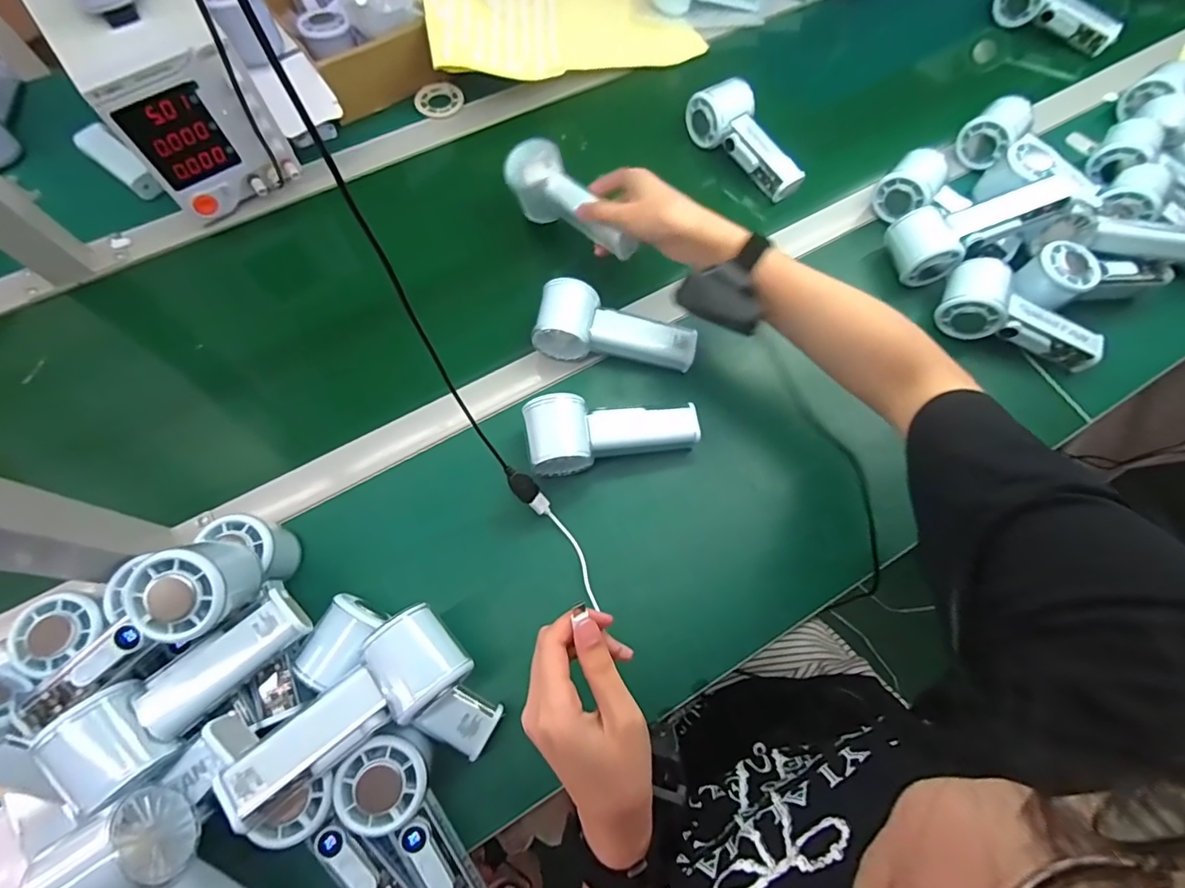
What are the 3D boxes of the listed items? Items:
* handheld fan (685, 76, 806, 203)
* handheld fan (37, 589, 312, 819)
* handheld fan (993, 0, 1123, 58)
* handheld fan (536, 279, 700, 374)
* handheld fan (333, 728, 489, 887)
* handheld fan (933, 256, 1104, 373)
[{"bbox_3d":[0.176,-0.343,0.606,0.050,0.053,0.153,-39,86,-15],"label":"handheld fan"},{"bbox_3d":[-0.263,0.160,0.348,0.148,0.057,0.060,-42,75,-16],"label":"handheld fan"},{"bbox_3d":[0.610,-0.566,0.695,0.152,0.065,0.039,32,71,11],"label":"handheld fan"},{"bbox_3d":[0.024,-0.107,0.503,0.148,0.042,0.058,13,69,3],"label":"handheld fan"},{"bbox_3d":[-0.114,0.265,0.359,0.056,0.052,0.151,-30,90,-13],"label":"handheld fan"},{"bbox_3d":[0.417,-0.116,0.520,0.152,0.059,0.056,29,70,9],"label":"handheld fan"}]

